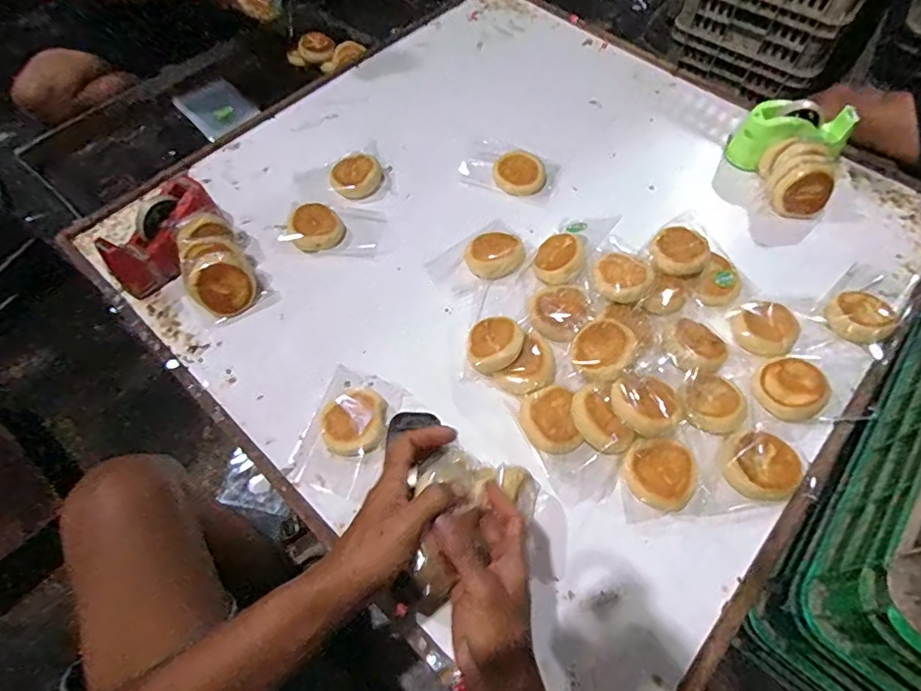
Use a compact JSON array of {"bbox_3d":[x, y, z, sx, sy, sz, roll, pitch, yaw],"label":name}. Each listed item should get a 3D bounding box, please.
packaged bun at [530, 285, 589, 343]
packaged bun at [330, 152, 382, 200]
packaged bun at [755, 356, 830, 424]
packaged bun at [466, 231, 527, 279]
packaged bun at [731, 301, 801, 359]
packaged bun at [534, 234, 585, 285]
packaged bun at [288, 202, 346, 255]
[{"bbox_3d":[0.161,-0.053,0.829,0.089,0.034,0.101,24,64,14],"label":"packaged bun"},{"bbox_3d":[-0.204,-0.333,0.991,0.101,0.039,0.096,-12,60,-5],"label":"packaged bun"},{"bbox_3d":[0.485,0.064,0.743,0.095,0.036,0.092,-1,60,1],"label":"packaged bun"},{"bbox_3d":[0.063,-0.159,0.893,0.103,0.031,0.077,-17,61,-9],"label":"packaged bun"},{"bbox_3d":[0.490,-0.027,0.813,0.094,0.025,0.092,-1,60,1],"label":"packaged bun"},{"bbox_3d":[0.172,-0.146,0.883,0.084,0.054,0.105,14,61,9],"label":"packaged bun"},{"bbox_3d":[-0.266,-0.215,0.928,0.090,0.030,0.102,-28,63,-14],"label":"packaged bun"}]

